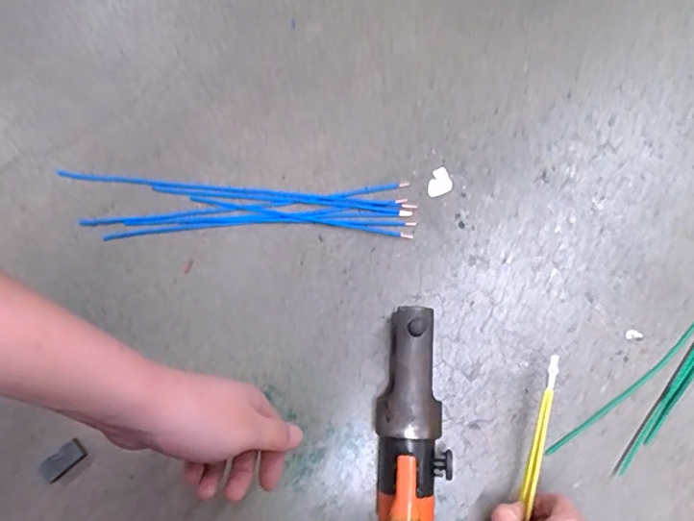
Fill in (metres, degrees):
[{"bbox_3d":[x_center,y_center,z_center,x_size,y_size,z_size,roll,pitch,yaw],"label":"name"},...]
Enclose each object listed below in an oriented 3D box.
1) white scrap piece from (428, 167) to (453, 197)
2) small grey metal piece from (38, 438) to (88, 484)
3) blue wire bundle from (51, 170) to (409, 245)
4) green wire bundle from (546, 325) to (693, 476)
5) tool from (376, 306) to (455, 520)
[{"bbox_3d":[0.107,-0.092,0.629,0.031,0.004,0.031,-18,74,-6],"label":"white scrap piece"},{"bbox_3d":[-0.288,0.203,0.538,0.046,0.012,0.023,-36,77,-11],"label":"small grey metal piece"},{"bbox_3d":[-0.120,-0.059,0.616,0.382,0.016,0.072,1,73,0],"label":"blue wire bundle"},{"bbox_3d":[0.381,0.086,0.574,0.400,0.009,0.062,-40,78,-11],"label":"green wire bundle"},{"bbox_3d":[0.060,0.266,0.462,0.065,0.119,0.444,2,73,0],"label":"tool"}]

